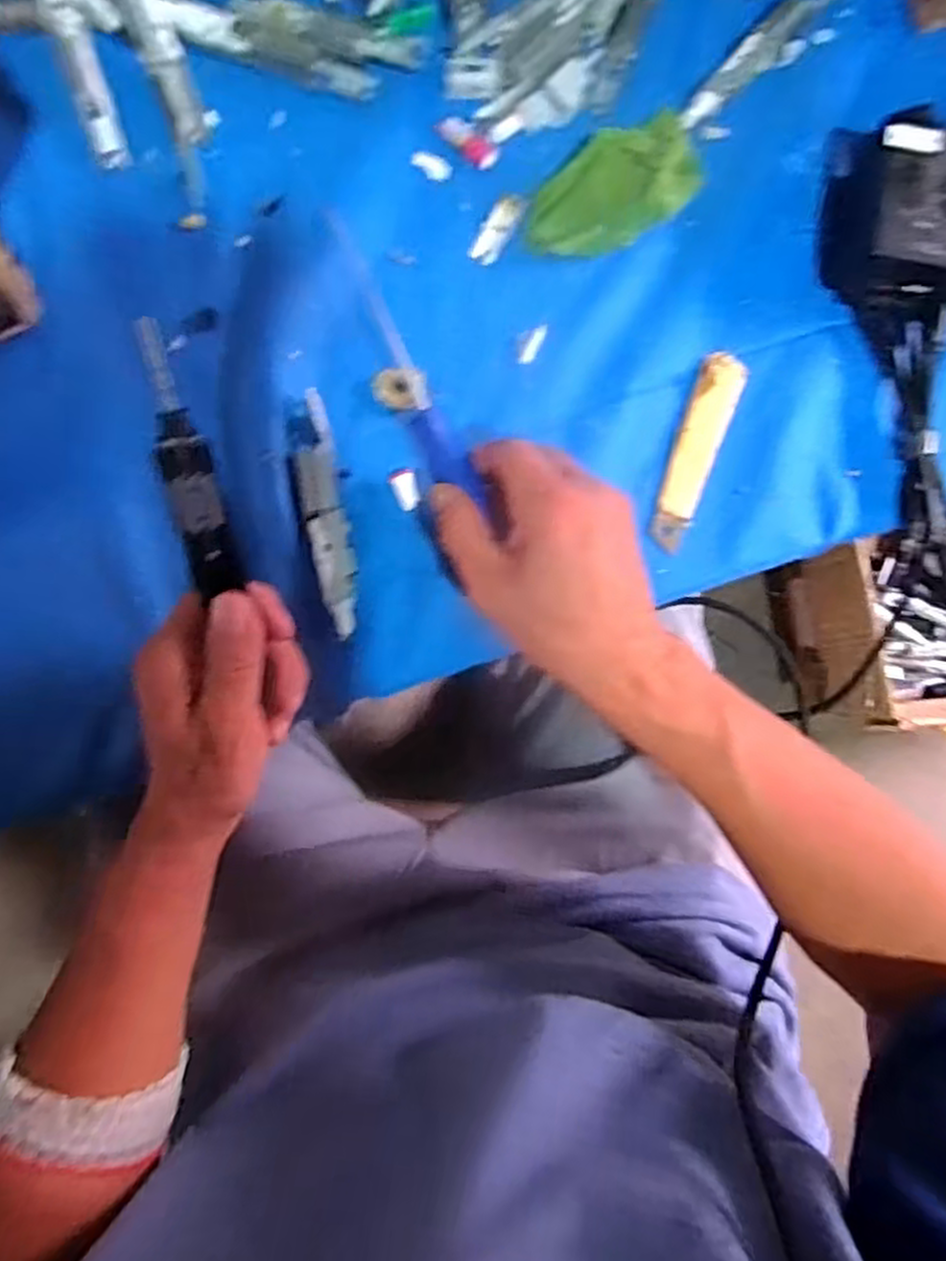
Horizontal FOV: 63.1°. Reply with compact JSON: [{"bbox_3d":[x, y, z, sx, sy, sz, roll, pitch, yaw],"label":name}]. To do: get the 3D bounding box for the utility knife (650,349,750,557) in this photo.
[{"bbox_3d":[0.122,-0.099,0.421,0.024,0.004,0.110,21,84,-1],"label":"utility knife"}]

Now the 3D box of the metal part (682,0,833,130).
[{"bbox_3d":[0.172,-0.335,0.431,0.027,0.010,0.146,39,84,1],"label":"metal part"}]

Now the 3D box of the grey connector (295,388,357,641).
[{"bbox_3d":[-0.076,-0.059,0.399,0.021,0.014,0.123,-10,85,-4],"label":"grey connector"}]

